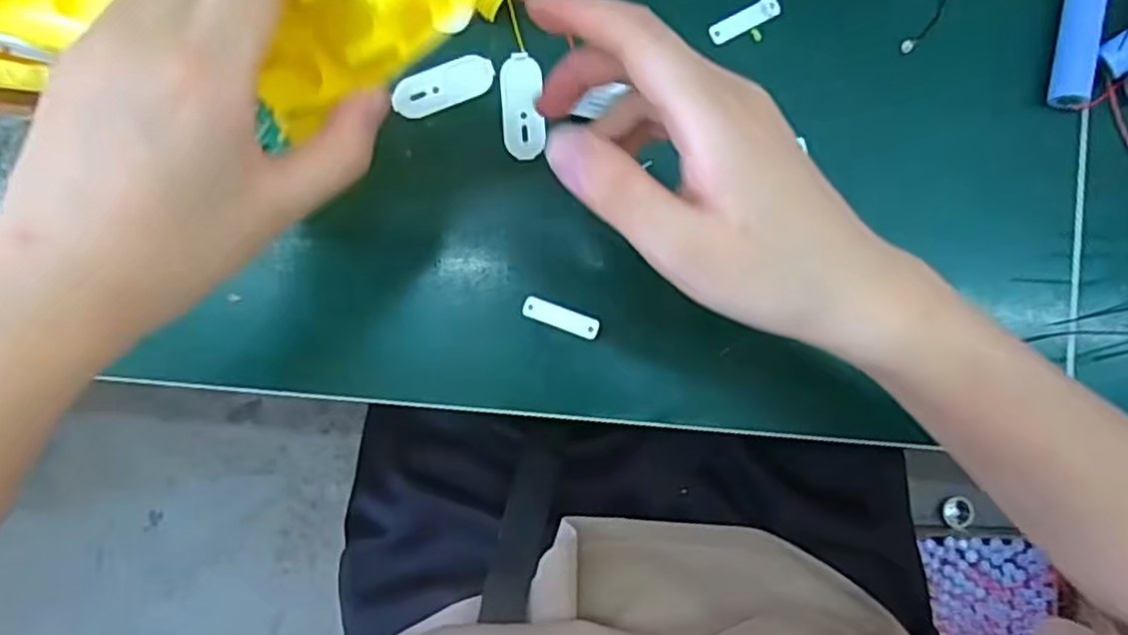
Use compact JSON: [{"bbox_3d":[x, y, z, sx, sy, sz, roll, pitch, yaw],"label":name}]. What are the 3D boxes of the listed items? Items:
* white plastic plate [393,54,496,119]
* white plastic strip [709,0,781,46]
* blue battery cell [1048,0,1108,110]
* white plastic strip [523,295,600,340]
[{"bbox_3d":[-0.058,-0.111,0.355,0.049,0.007,0.018,-23,89,-4],"label":"white plastic plate"},{"bbox_3d":[0.090,-0.147,0.364,0.036,0.005,0.011,-26,89,-4],"label":"white plastic strip"},{"bbox_3d":[0.257,-0.138,0.363,0.019,0.015,0.067,8,87,-2],"label":"blue battery cell"},{"bbox_3d":[-0.001,0.000,0.353,0.038,0.004,0.010,21,86,6],"label":"white plastic strip"}]

